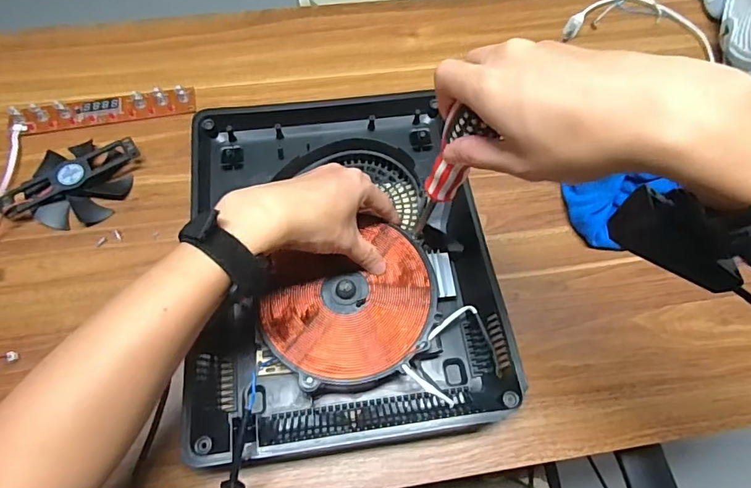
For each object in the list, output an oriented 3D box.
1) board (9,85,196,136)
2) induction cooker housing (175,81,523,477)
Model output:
[{"bbox_3d":[-0.316,-0.156,0.549,0.198,0.016,0.039,-12,66,-8],"label":"board"},{"bbox_3d":[-0.036,0.004,0.459,0.270,0.058,0.358,-7,65,-6],"label":"induction cooker housing"}]

